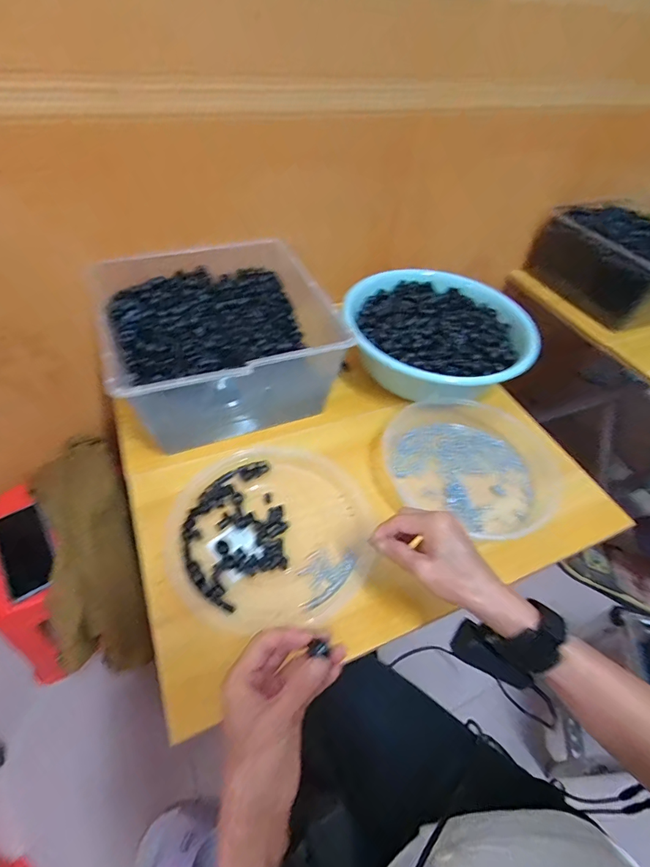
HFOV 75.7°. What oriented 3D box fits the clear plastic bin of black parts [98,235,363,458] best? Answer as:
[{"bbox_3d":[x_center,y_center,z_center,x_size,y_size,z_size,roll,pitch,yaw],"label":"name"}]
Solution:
[{"bbox_3d":[-0.144,-0.137,0.618,0.289,0.134,0.282,-16,53,-19],"label":"clear plastic bin of black parts"}]

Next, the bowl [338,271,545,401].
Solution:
[{"bbox_3d":[0.176,-0.156,0.700,0.283,0.095,0.269,3,50,-4],"label":"bowl"}]

